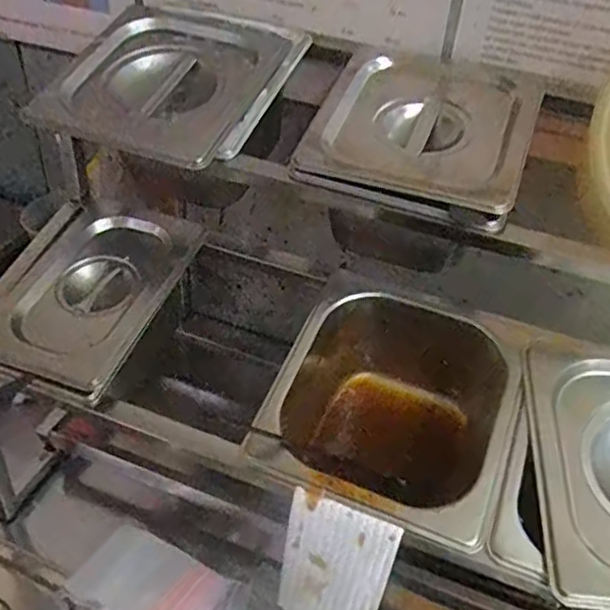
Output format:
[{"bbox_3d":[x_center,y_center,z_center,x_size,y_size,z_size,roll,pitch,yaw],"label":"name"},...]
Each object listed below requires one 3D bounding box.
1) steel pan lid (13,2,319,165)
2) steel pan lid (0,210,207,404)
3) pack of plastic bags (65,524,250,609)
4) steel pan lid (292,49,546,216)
[{"bbox_3d":[-0.108,-0.191,0.546,0.171,0.033,0.190,20,59,16],"label":"steel pan lid"},{"bbox_3d":[-0.168,-0.014,0.508,0.117,0.016,0.170,19,52,14],"label":"steel pan lid"},{"bbox_3d":[-0.123,0.251,0.559,0.148,0.026,0.082,26,44,23],"label":"pack of plastic bags"},{"bbox_3d":[0.096,-0.145,0.507,0.157,0.016,0.174,17,53,16],"label":"steel pan lid"}]

